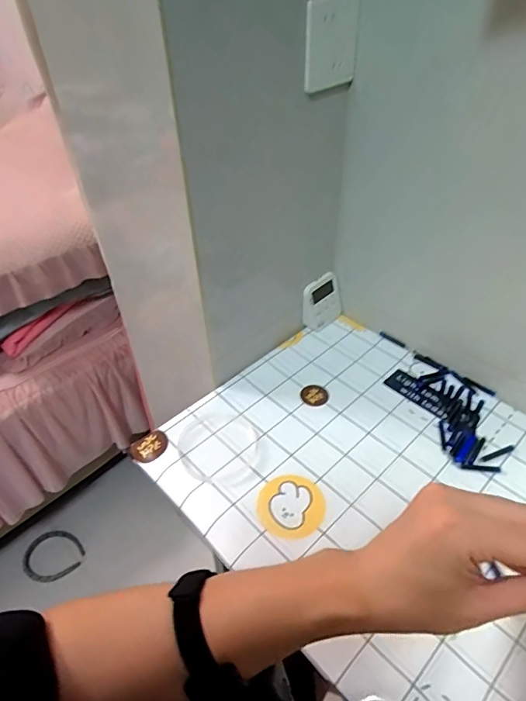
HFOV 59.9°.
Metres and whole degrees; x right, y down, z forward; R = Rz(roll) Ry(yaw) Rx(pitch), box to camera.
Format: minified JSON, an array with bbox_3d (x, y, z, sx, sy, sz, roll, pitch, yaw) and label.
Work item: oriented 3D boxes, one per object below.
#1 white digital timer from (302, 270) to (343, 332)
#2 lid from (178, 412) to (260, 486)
[{"bbox_3d":[0.097,-0.080,0.760,0.079,0.083,0.014,-33,30,-26],"label":"white digital timer"},{"bbox_3d":[-0.056,0.123,0.586,0.100,0.008,0.103,-1,43,1],"label":"lid"}]

